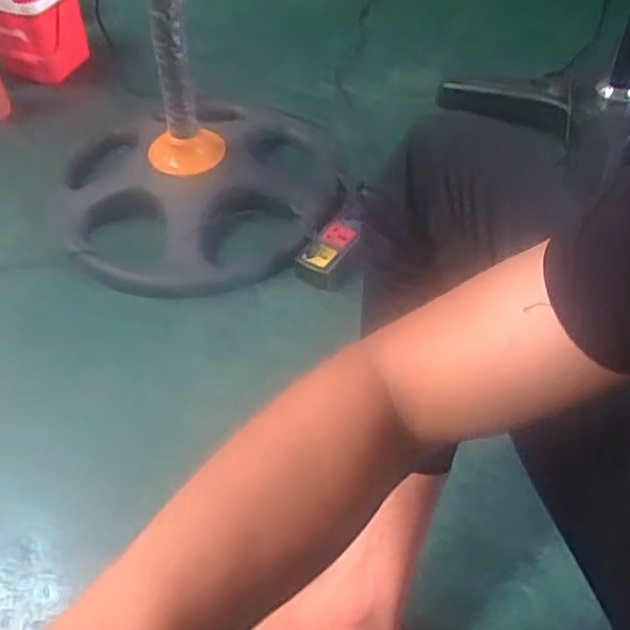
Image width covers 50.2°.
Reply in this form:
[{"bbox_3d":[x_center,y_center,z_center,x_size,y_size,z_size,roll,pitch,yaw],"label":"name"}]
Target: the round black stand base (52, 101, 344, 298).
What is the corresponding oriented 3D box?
[{"bbox_3d":[-0.194,-0.253,1.128,0.479,0.117,0.458,0,49,0],"label":"round black stand base"}]

